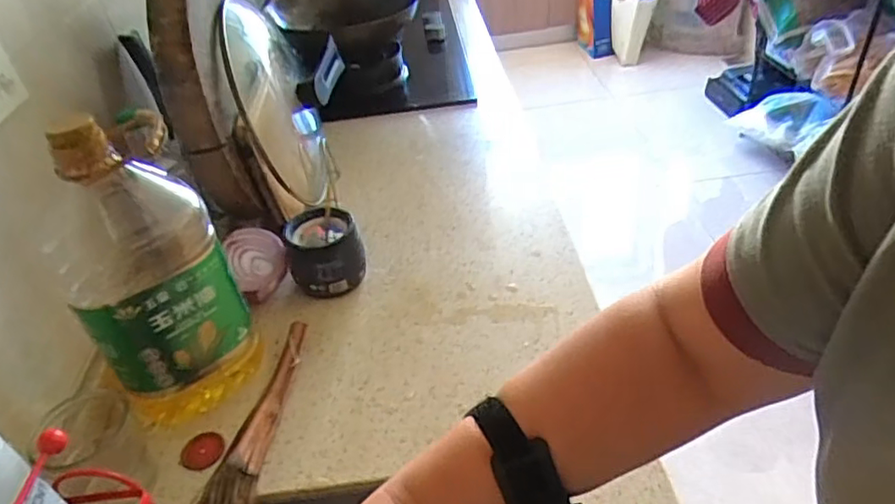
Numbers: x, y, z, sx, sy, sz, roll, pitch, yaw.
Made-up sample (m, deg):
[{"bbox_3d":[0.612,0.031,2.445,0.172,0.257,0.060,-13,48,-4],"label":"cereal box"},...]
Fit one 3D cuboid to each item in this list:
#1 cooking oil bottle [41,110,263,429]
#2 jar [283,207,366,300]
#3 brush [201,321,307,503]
[{"bbox_3d":[-0.312,0.033,0.647,0.113,0.321,0.151,28,49,35],"label":"cooking oil bottle"},{"bbox_3d":[-0.166,0.003,0.852,0.101,0.089,0.101,-4,38,3],"label":"jar"},{"bbox_3d":[-0.205,0.183,0.675,0.044,0.032,0.251,0,38,7],"label":"brush"}]

